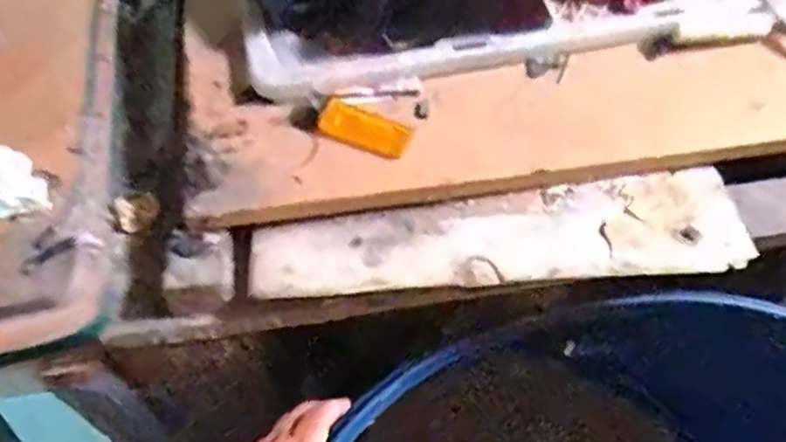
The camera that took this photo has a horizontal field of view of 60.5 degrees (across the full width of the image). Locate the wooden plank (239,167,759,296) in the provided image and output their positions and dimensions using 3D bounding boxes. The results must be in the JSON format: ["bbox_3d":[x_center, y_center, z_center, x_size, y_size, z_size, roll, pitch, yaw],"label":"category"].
[{"bbox_3d":[0.071,0.007,0.444,0.321,0.023,0.075,-5,58,0],"label":"wooden plank"}]

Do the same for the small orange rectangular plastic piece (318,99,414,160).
[{"bbox_3d":[-0.019,-0.064,0.469,0.062,0.010,0.030,20,60,-3],"label":"small orange rectangular plastic piece"}]

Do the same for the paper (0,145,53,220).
[{"bbox_3d":[-0.271,-0.034,0.462,0.049,0.032,0.079,-30,61,-15],"label":"paper"}]

